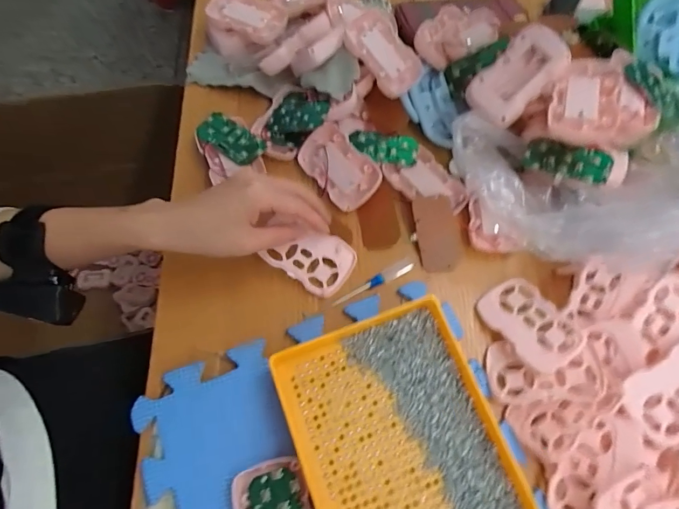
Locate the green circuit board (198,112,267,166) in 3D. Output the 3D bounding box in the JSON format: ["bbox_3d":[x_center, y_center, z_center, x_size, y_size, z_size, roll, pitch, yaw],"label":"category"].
[{"bbox_3d":[-0.111,-0.119,0.442,0.070,0.009,0.034,31,83,6],"label":"green circuit board"}]

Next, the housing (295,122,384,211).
[{"bbox_3d":[0.000,-0.089,0.433,0.054,0.013,0.086,-44,78,15],"label":"housing"}]

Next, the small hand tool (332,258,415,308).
[{"bbox_3d":[0.033,0.026,0.406,0.088,0.010,0.014,-25,71,-11],"label":"small hand tool"}]

